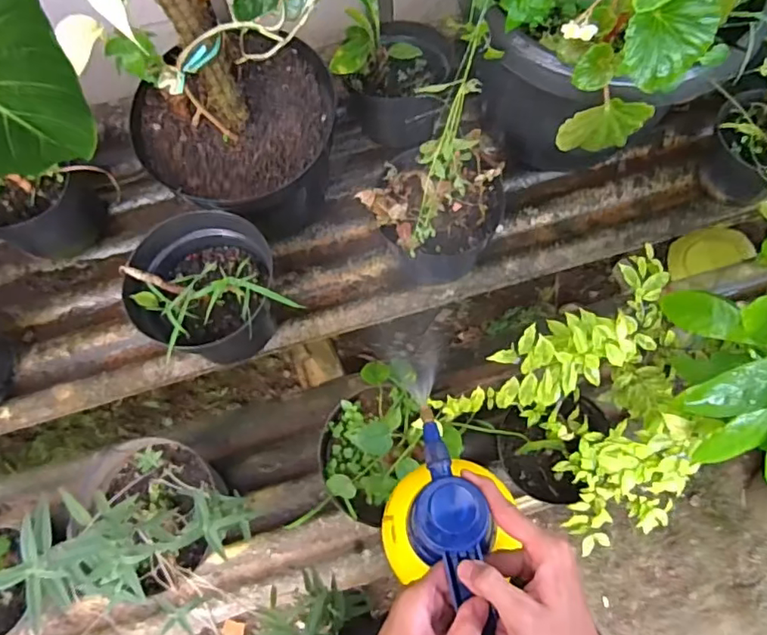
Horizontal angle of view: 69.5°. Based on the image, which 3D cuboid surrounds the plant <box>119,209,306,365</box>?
[{"bbox_3d":[-0.232,-0.038,0.736,0.177,0.157,0.158,-33,74,-10],"label":"plant"}]

